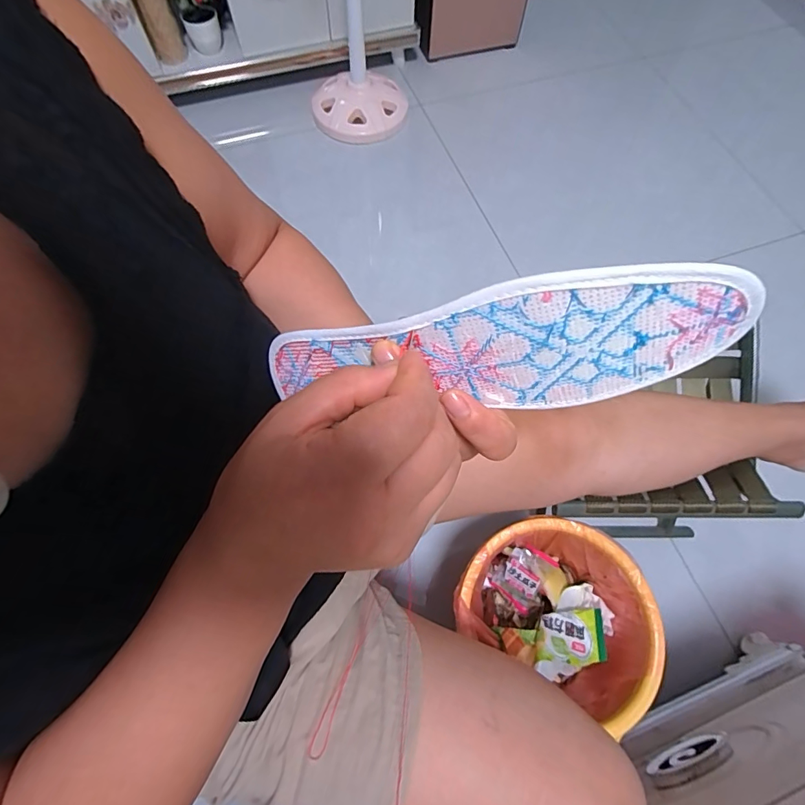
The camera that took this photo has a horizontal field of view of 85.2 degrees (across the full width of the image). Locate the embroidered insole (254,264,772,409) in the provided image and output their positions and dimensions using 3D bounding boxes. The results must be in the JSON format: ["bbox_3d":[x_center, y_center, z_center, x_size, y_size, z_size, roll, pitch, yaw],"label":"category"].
[{"bbox_3d":[0.026,-0.023,0.224,0.245,0.078,0.025,-2,65,25],"label":"embroidered insole"}]

